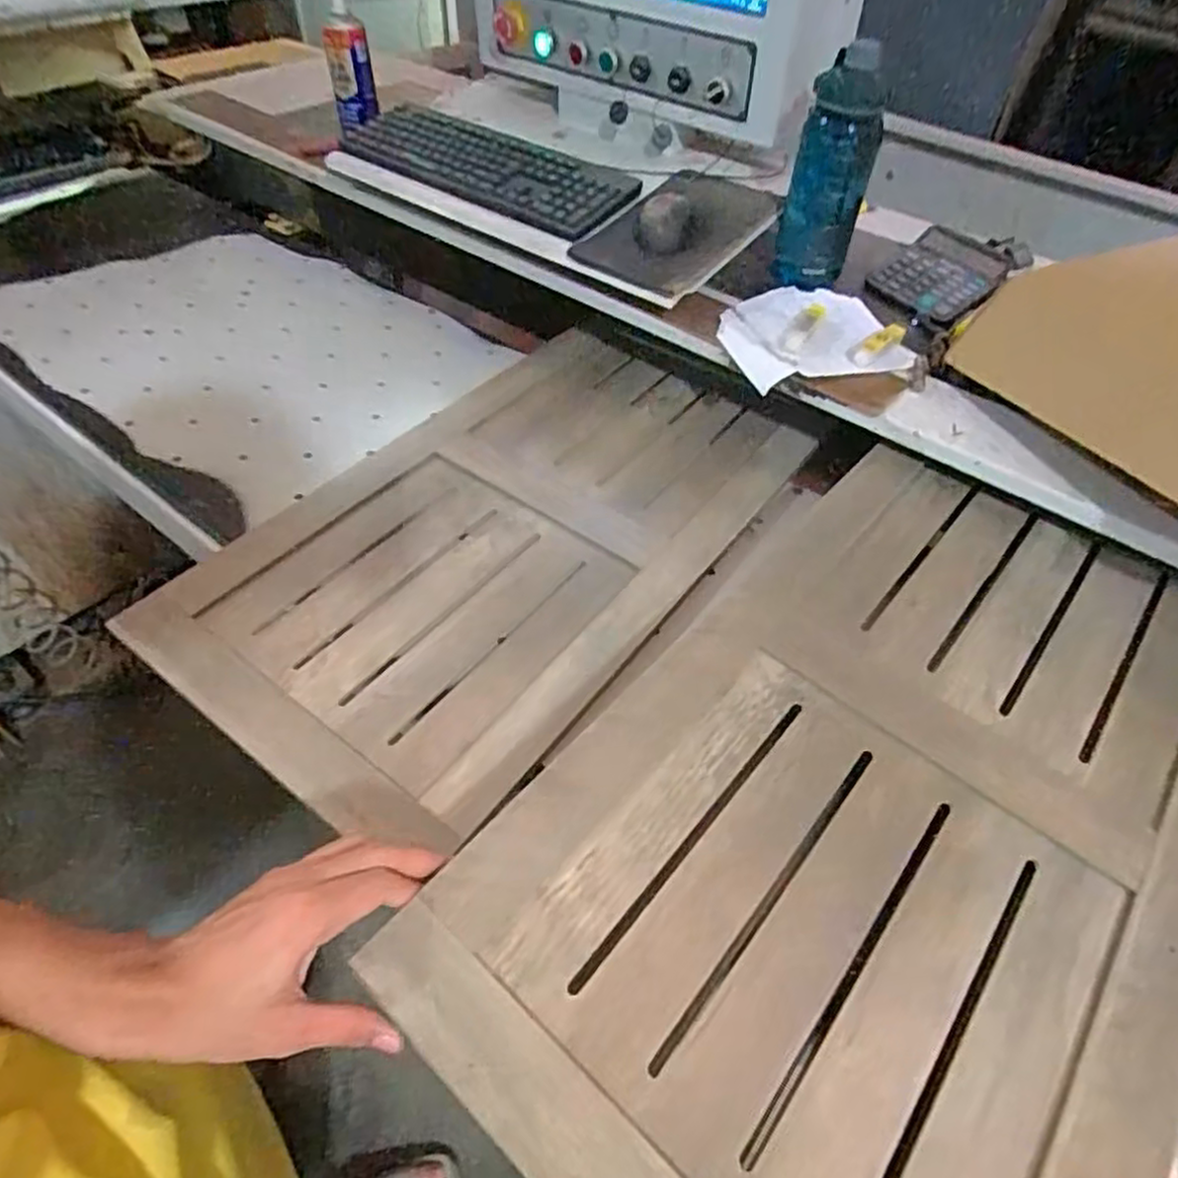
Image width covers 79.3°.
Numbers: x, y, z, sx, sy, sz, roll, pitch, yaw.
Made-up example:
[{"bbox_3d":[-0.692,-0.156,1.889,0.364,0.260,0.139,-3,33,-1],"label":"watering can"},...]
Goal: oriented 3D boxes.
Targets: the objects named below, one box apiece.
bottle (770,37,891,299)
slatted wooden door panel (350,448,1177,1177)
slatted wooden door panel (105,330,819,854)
[{"bbox_3d":[0.278,-0.474,0.823,0.089,0.221,0.068,15,51,10],"label":"bottle"},{"bbox_3d":[0.228,0.131,0.506,0.385,0.017,0.673,36,55,24],"label":"slatted wooden door panel"},{"bbox_3d":[-0.068,-0.073,0.757,0.386,0.023,0.688,31,53,21],"label":"slatted wooden door panel"}]

